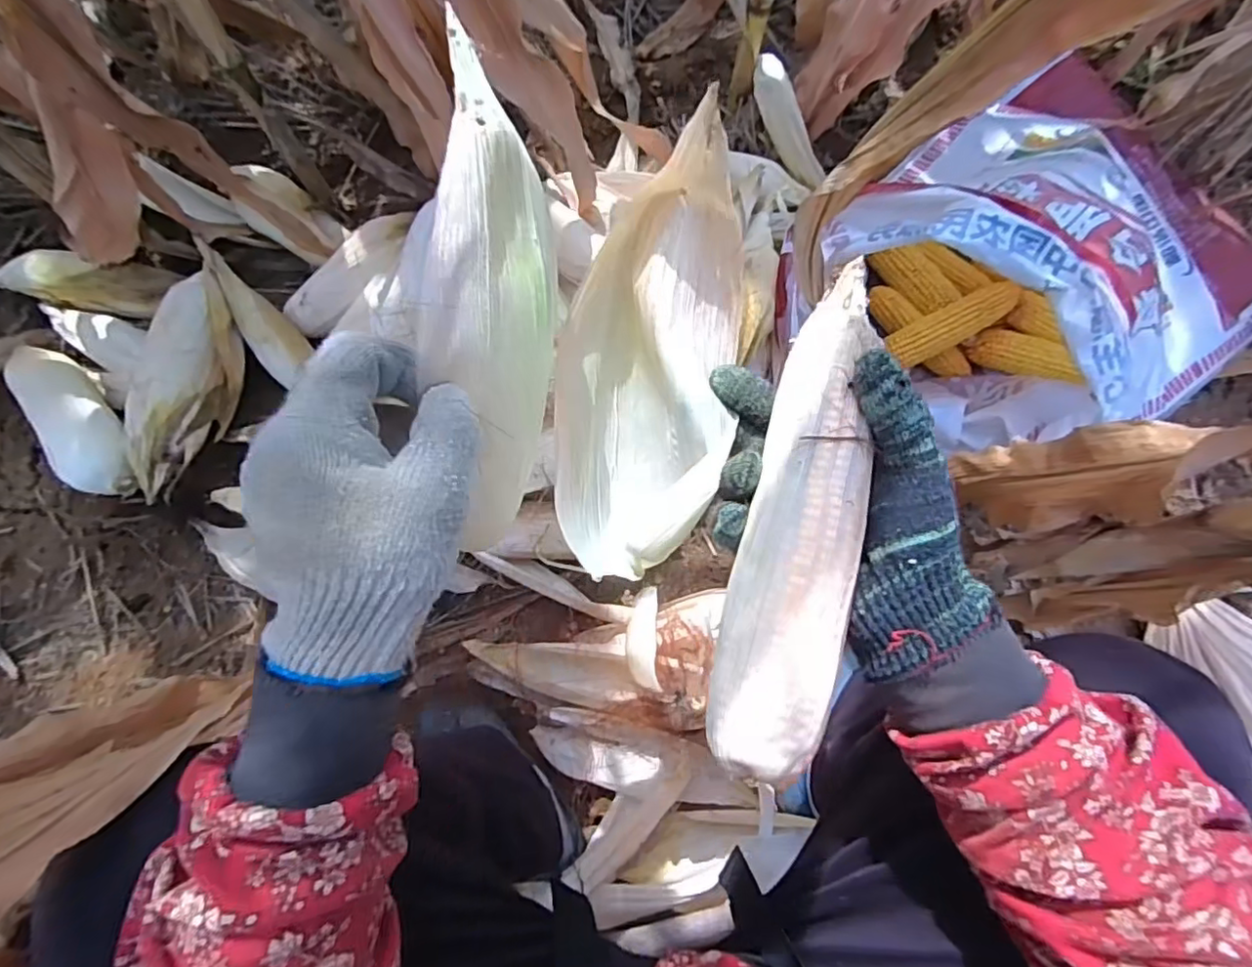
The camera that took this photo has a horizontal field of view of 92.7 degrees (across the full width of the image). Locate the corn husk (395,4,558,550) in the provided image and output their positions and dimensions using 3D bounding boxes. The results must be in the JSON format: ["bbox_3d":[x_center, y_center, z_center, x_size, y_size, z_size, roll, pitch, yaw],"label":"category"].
[{"bbox_3d":[-0.063,-0.070,0.274,0.053,0.060,0.221,1,112,0],"label":"corn husk"}]

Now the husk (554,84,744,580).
[{"bbox_3d":[0.011,-0.061,0.331,0.096,0.057,0.240,14,108,3],"label":"husk"}]

